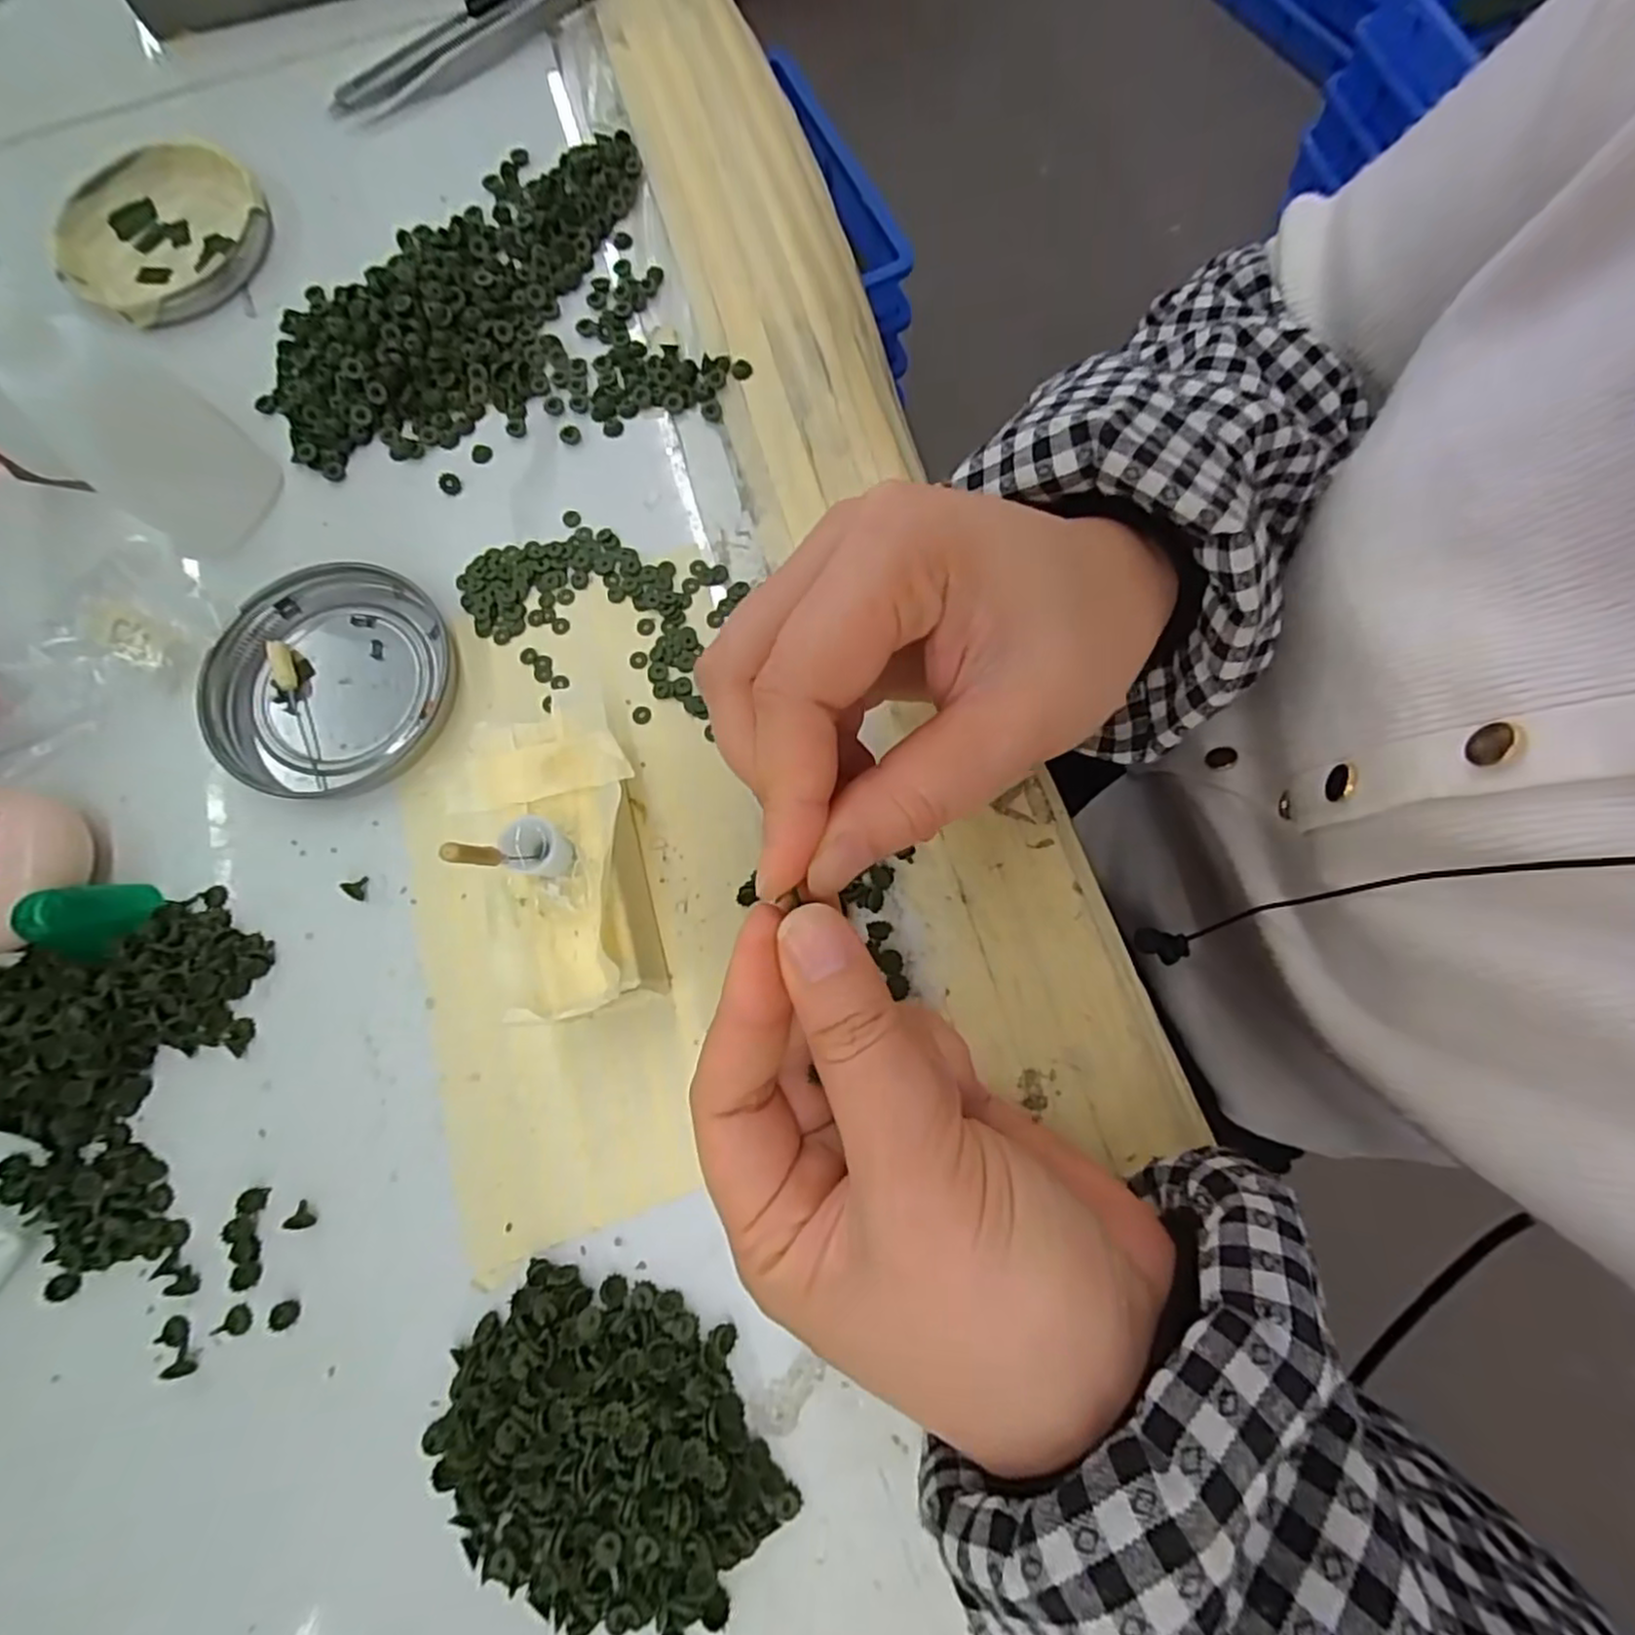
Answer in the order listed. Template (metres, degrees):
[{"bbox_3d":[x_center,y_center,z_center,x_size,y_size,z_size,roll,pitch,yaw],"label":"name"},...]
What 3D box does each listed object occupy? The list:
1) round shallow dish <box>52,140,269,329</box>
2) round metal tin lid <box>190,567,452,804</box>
[{"bbox_3d":[-0.258,-0.230,0.288,0.077,0.011,0.077,0,76,2],"label":"round shallow dish"},{"bbox_3d":[-0.159,-0.045,0.236,0.074,0.012,0.079,0,76,2],"label":"round metal tin lid"}]

